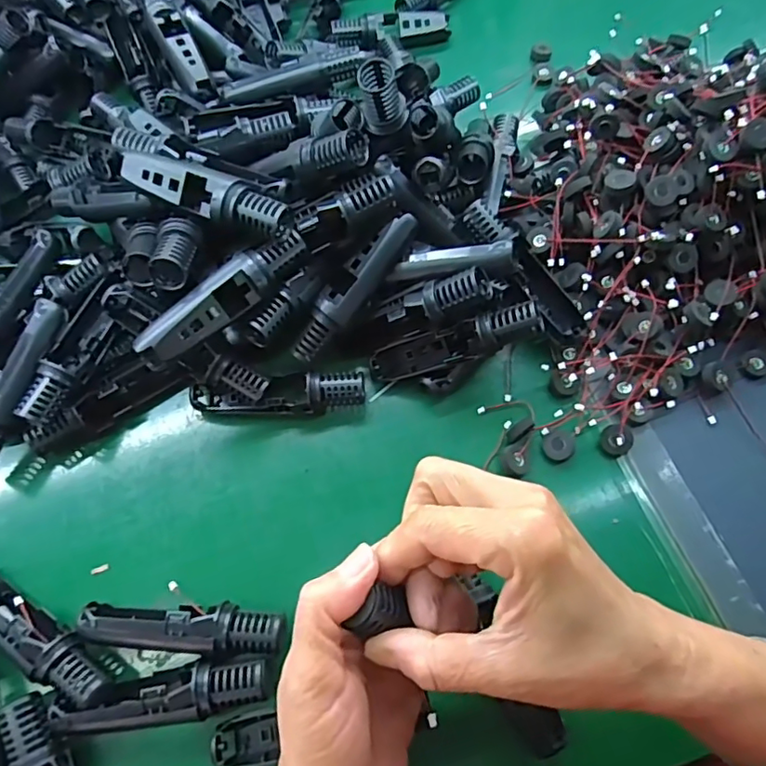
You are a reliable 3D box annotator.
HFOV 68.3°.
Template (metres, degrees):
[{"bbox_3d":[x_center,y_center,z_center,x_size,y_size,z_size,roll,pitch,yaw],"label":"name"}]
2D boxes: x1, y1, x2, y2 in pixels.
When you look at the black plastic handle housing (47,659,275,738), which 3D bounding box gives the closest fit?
[{"bbox_3d":[-0.125,0.181,0.325,0.123,0.025,0.027,-11,67,-4],"label":"black plastic handle housing"}]

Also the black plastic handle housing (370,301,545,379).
[{"bbox_3d":[0.049,-0.027,0.387,0.122,0.032,0.024,-18,62,33],"label":"black plastic handle housing"}]

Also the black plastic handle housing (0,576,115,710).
[{"bbox_3d":[-0.211,0.152,0.341,0.121,0.034,0.026,27,70,12],"label":"black plastic handle housing"}]

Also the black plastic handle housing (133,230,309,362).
[{"bbox_3d":[-0.096,-0.056,0.347,0.117,0.020,0.025,-39,70,-15],"label":"black plastic handle housing"}]

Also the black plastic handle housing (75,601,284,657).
[{"bbox_3d":[-0.119,0.148,0.342,0.119,0.030,0.025,2,67,2],"label":"black plastic handle housing"}]

